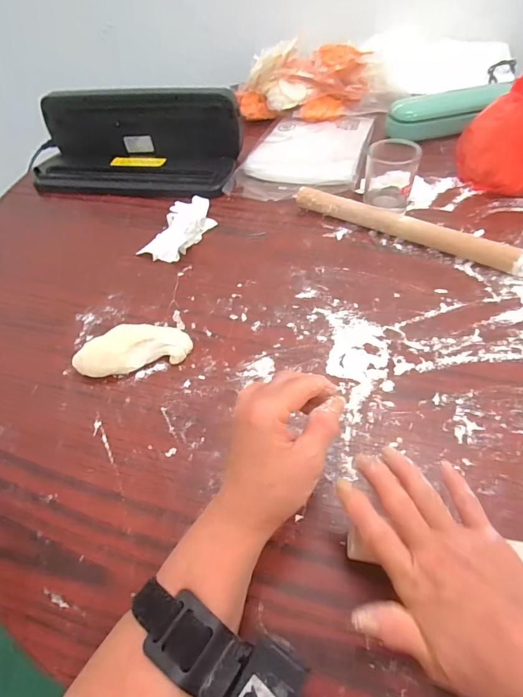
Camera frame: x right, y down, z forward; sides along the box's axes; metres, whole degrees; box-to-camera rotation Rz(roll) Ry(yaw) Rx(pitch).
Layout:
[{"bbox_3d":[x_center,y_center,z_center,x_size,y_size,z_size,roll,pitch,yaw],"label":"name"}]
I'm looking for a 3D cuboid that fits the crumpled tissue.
[{"bbox_3d":[-0.108,-0.167,0.540,0.059,0.030,0.119,21,56,21],"label":"crumpled tissue"}]

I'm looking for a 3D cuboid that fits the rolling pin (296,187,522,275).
[{"bbox_3d":[0.172,-0.154,0.504,0.288,0.032,0.023,27,58,25],"label":"rolling pin"}]

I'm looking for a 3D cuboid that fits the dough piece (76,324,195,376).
[{"bbox_3d":[-0.131,0.000,0.406,0.116,0.035,0.041,-14,51,-6],"label":"dough piece"}]

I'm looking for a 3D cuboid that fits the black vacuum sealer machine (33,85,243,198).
[{"bbox_3d":[-0.214,-0.329,0.638,0.340,0.097,0.148,7,52,11],"label":"black vacuum sealer machine"}]

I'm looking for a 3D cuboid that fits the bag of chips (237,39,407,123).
[{"bbox_3d":[0.099,-0.494,0.739,0.303,0.086,0.120,1,51,6],"label":"bag of chips"}]

